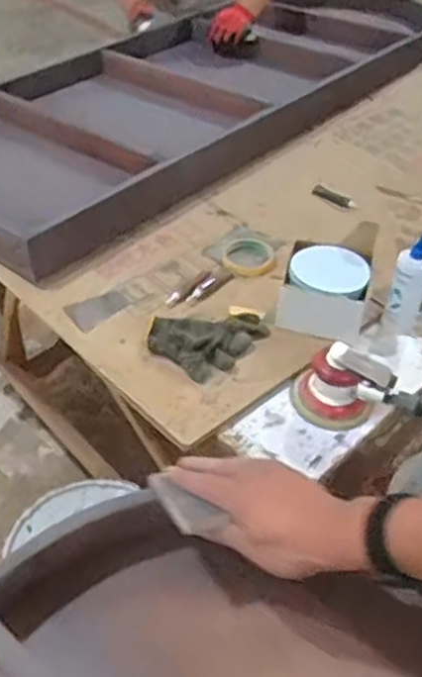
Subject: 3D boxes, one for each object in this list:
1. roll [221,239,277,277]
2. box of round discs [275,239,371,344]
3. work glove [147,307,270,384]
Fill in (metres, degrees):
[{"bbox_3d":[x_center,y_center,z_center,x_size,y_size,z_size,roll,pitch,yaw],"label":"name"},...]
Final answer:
[{"bbox_3d":[0.072,-0.147,1.247,0.102,0.021,0.094,3,46,-3],"label":"roll"},{"bbox_3d":[0.183,-0.080,1.137,0.140,0.111,0.118,13,46,7],"label":"box of round discs"},{"bbox_3d":[-0.008,-0.009,1.100,0.143,0.033,0.168,32,52,24],"label":"work glove"}]

